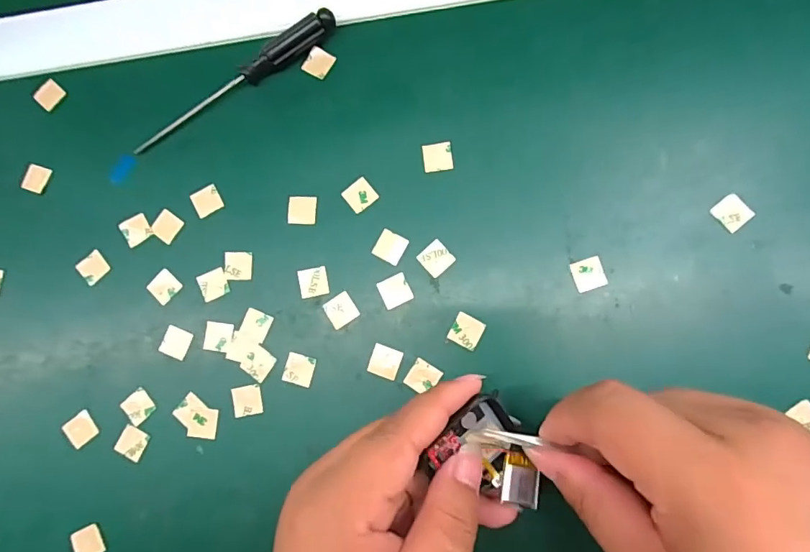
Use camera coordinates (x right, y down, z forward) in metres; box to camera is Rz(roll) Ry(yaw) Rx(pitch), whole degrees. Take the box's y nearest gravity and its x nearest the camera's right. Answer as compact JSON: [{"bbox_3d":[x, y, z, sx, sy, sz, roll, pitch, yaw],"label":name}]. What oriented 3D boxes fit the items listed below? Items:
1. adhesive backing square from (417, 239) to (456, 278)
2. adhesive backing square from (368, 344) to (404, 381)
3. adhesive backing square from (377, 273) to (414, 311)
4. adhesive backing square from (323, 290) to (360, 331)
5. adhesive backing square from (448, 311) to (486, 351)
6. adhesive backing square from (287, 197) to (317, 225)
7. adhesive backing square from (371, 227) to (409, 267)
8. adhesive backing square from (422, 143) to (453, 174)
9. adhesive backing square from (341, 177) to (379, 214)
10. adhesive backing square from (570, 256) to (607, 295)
[{"bbox_3d":[0.017,-0.009,0.254,0.015,0.004,0.015,-43,83,-1],"label":"adhesive backing square"},{"bbox_3d":[-0.010,0.045,0.249,0.015,0.004,0.015,18,82,7],"label":"adhesive backing square"},{"bbox_3d":[-0.005,0.008,0.253,0.016,0.004,0.016,-24,82,-2],"label":"adhesive backing square"},{"bbox_3d":[-0.034,0.018,0.255,0.015,0.004,0.015,-34,83,-5],"label":"adhesive backing square"},{"bbox_3d":[0.032,0.029,0.247,0.015,0.004,0.015,27,87,8],"label":"adhesive backing square"},{"bbox_3d":[-0.057,-0.036,0.264,0.015,0.004,0.016,1,79,-2],"label":"adhesive backing square"},{"bbox_3d":[-0.008,-0.015,0.257,0.016,0.004,0.016,28,84,7],"label":"adhesive backing square"},{"bbox_3d":[0.018,-0.065,0.261,0.016,0.004,0.015,-7,85,5],"label":"adhesive backing square"},{"bbox_3d":[-0.025,-0.044,0.262,0.016,0.004,0.015,-39,88,-2],"label":"adhesive backing square"},{"bbox_3d":[0.094,-0.001,0.245,0.015,0.004,0.016,-18,84,4],"label":"adhesive backing square"}]

